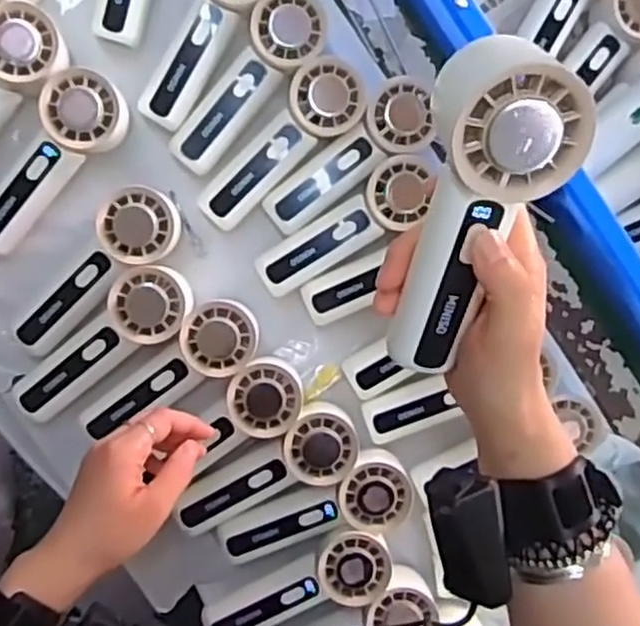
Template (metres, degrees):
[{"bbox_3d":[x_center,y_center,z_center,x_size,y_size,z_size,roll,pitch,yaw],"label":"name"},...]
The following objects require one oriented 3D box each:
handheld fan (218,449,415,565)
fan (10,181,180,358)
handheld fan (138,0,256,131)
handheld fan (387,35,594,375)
[{"bbox_3d":[-0.004,0.159,0.602,0.158,0.033,0.059,-22,95,8],"label":"handheld fan"},{"bbox_3d":[-0.168,-0.029,0.572,0.055,0.044,0.163,43,99,-7],"label":"fan"},{"bbox_3d":[-0.089,-0.211,0.572,0.054,0.045,0.165,29,102,-8],"label":"handheld fan"},{"bbox_3d":[0.066,-0.041,0.337,0.060,0.033,0.154,7,127,-9],"label":"handheld fan"}]

